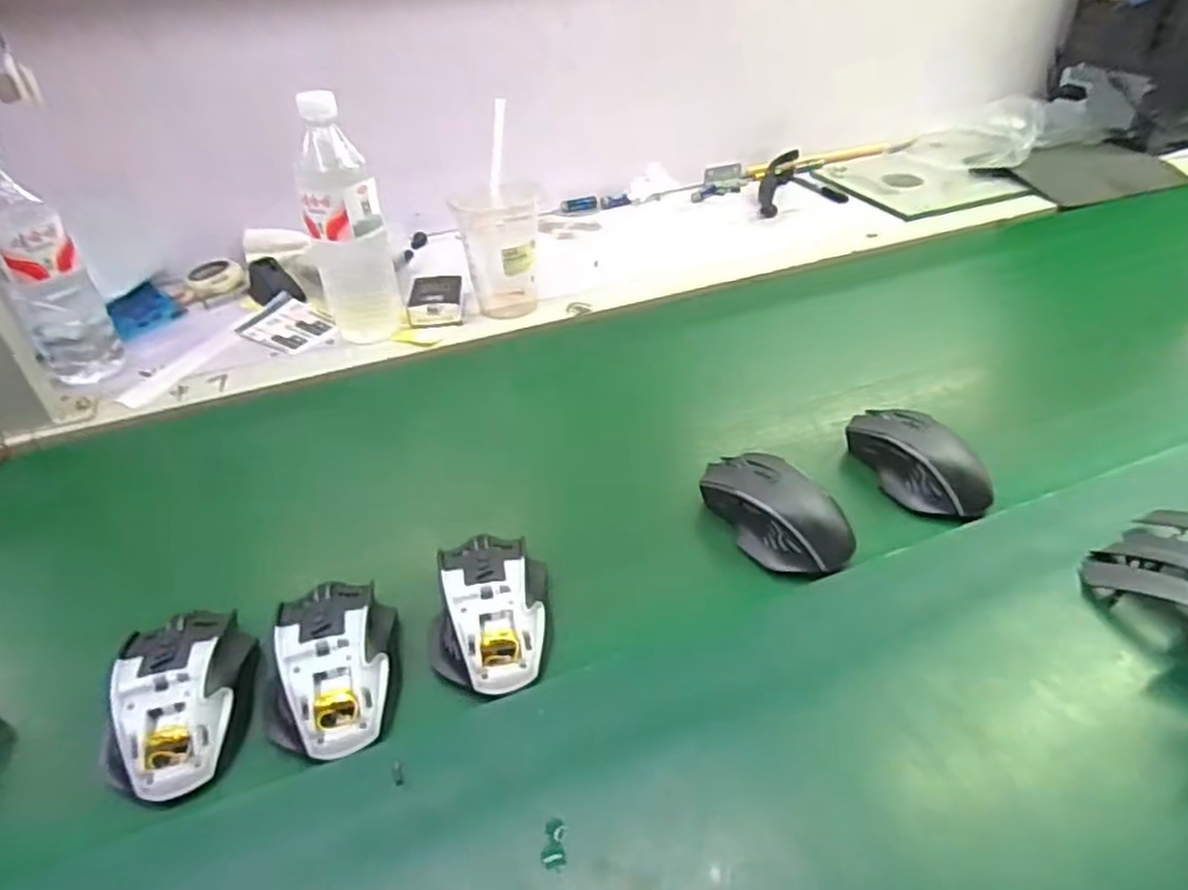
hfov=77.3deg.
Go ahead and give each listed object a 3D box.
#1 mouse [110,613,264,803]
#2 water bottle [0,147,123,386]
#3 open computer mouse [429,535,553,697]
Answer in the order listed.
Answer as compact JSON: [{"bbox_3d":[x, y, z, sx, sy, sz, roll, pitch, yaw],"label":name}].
[{"bbox_3d":[-0.231,0.139,0.422,0.068,0.040,0.114,-8,38,-8],"label":"mouse"},{"bbox_3d":[-0.481,-0.155,0.646,0.063,0.217,0.056,-26,44,-28],"label":"water bottle"},{"bbox_3d":[-0.065,0.097,0.460,0.074,0.031,0.105,-2,37,-1],"label":"open computer mouse"}]

